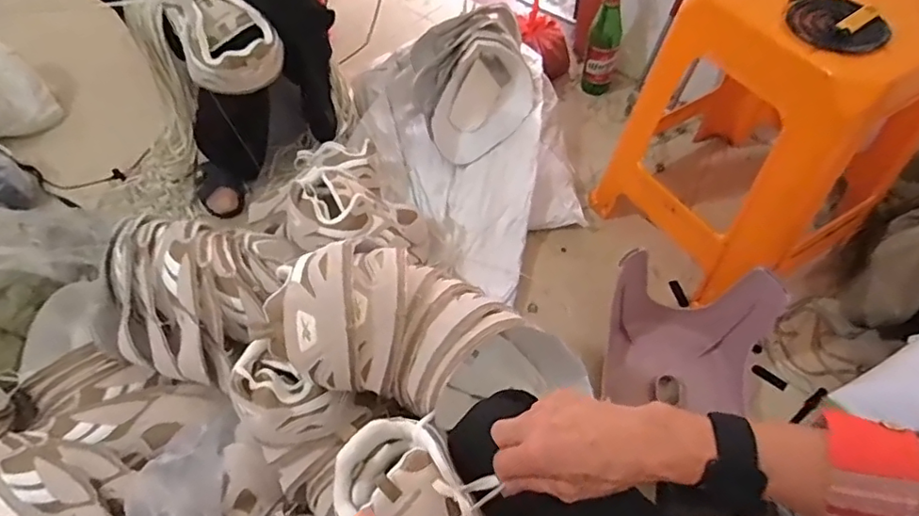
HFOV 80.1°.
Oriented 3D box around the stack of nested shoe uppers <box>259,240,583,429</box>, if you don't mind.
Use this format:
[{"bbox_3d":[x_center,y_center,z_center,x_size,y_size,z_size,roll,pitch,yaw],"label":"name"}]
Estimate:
[{"bbox_3d":[-0.011,0.085,0.609,0.367,0.118,0.154,21,50,-29],"label":"stack of nested shoe uppers"}]

